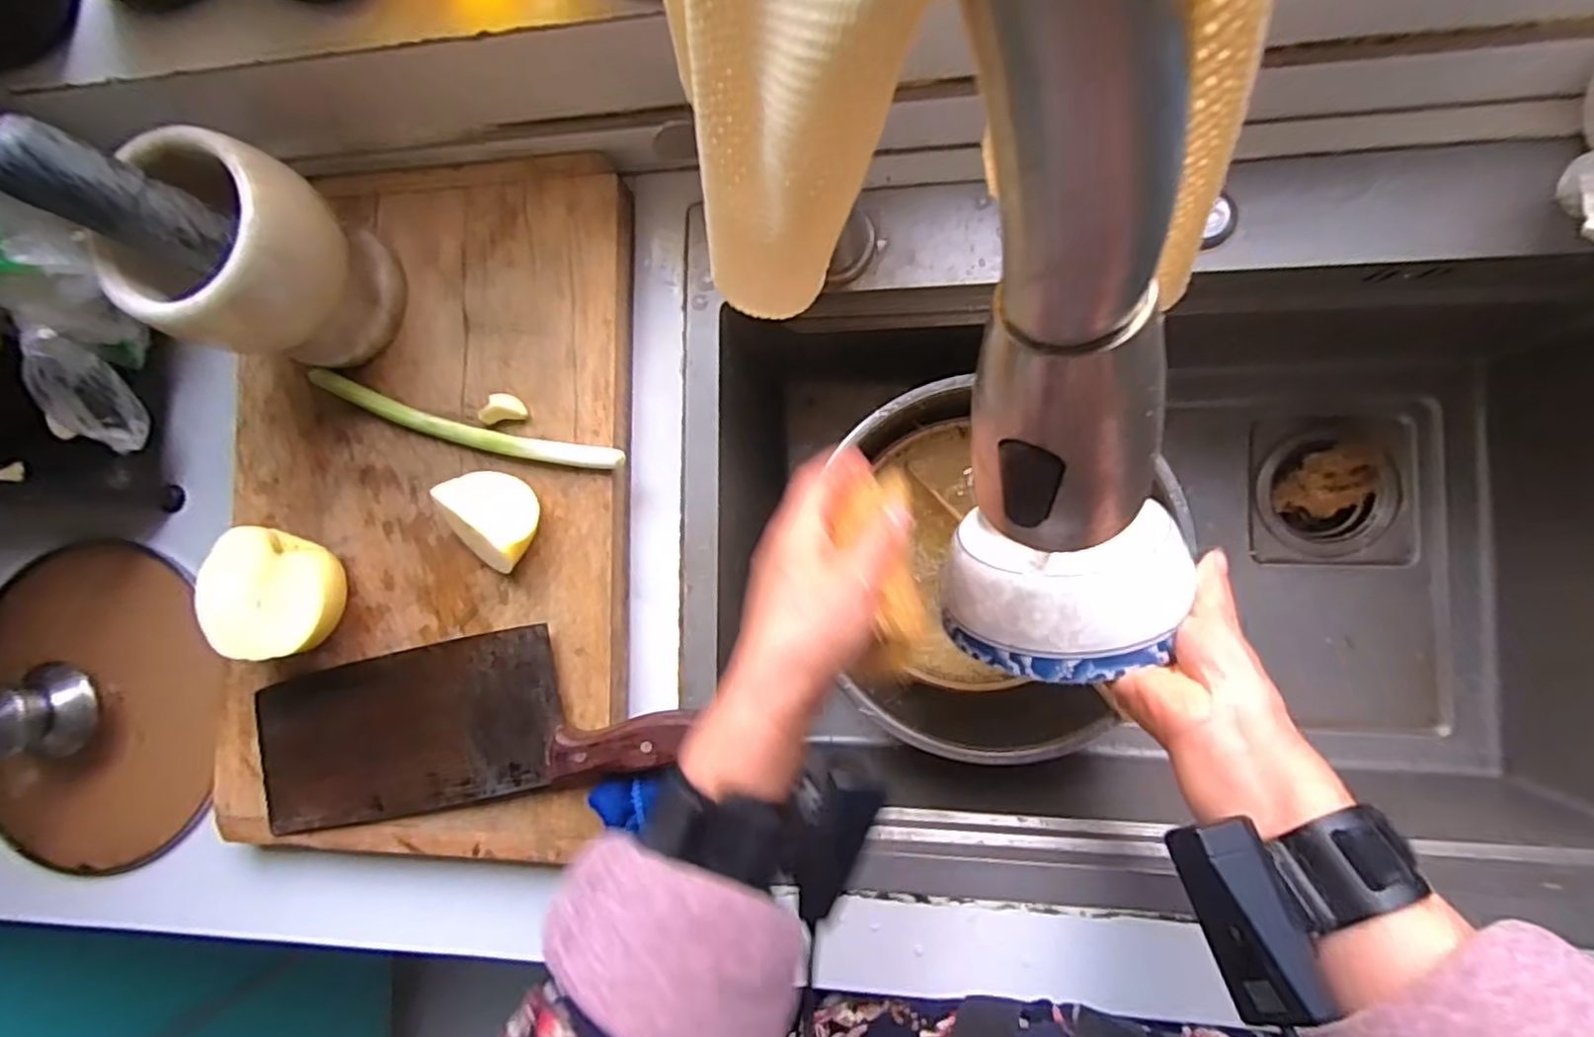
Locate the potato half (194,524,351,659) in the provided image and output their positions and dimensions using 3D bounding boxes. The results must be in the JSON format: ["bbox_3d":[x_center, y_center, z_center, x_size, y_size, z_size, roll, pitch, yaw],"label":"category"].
[{"bbox_3d":[-0.322,0.047,0.432,0.075,0.057,0.079,2,86,11],"label":"potato half"}]

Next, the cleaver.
[{"bbox_3d":[-0.217,0.129,0.425,0.298,0.031,0.100,-13,83,10],"label":"cleaver"}]

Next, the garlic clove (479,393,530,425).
[{"bbox_3d":[-0.192,-0.072,0.441,0.031,0.014,0.017,-9,84,10],"label":"garlic clove"}]

